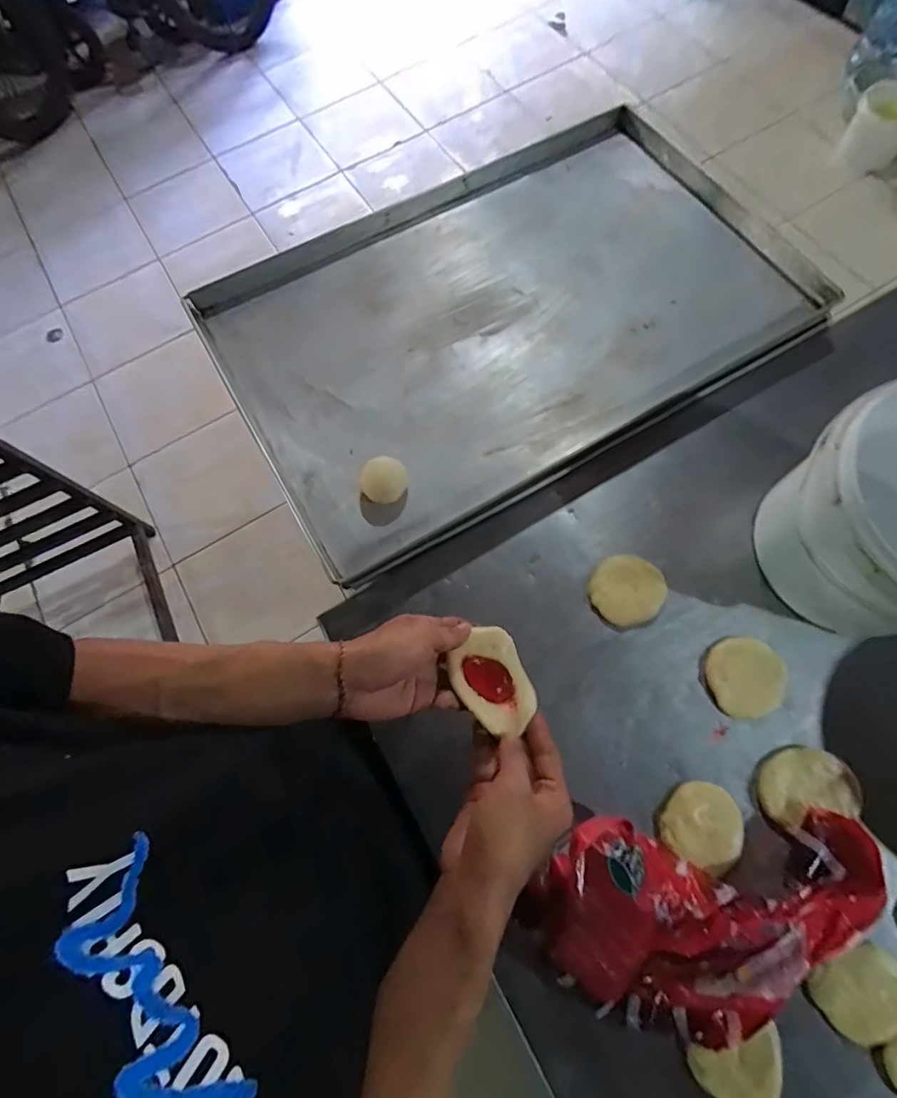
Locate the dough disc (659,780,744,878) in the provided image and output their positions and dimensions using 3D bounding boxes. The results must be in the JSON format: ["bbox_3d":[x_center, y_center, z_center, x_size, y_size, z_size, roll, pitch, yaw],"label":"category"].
[{"bbox_3d":[0.244,0.263,0.478,0.071,0.013,0.074,-1,71,3],"label":"dough disc"}]

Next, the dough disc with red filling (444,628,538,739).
[{"bbox_3d":[0.038,0.113,0.430,0.064,0.006,0.088,-14,68,-21],"label":"dough disc with red filling"}]

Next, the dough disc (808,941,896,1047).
[{"bbox_3d":[0.355,0.376,0.424,0.079,0.020,0.071,-30,72,-7],"label":"dough disc"}]

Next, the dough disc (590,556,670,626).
[{"bbox_3d":[0.194,0.044,0.545,0.072,0.018,0.073,-1,71,3],"label":"dough disc"}]

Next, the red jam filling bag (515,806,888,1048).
[{"bbox_3d":[0.218,0.310,0.428,0.301,0.067,0.152,-2,71,3],"label":"red jam filling bag"}]

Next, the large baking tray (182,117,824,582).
[{"bbox_3d":[0.077,-0.312,0.661,0.724,0.032,0.460,-29,73,-7],"label":"large baking tray"}]

